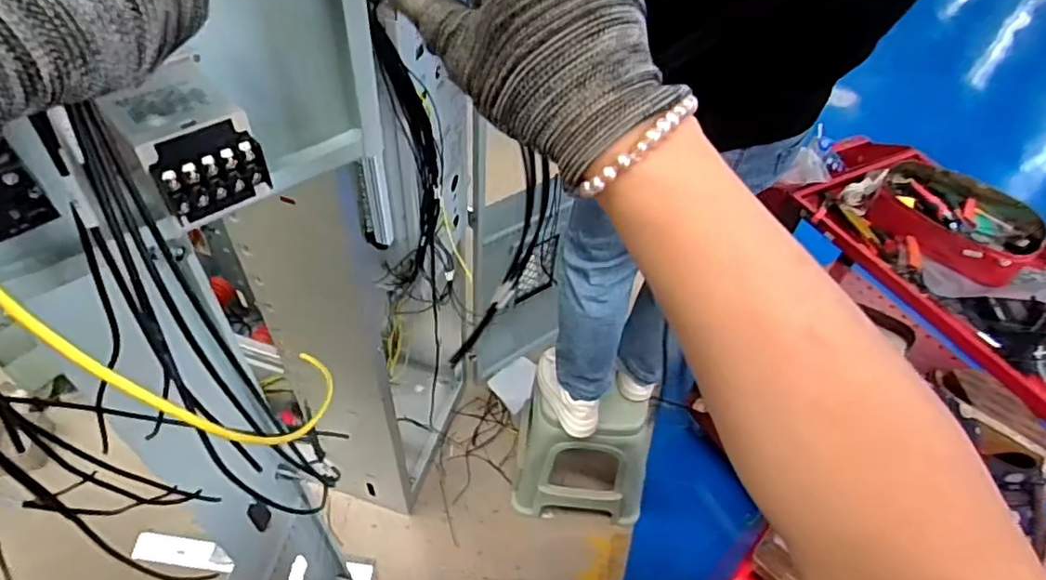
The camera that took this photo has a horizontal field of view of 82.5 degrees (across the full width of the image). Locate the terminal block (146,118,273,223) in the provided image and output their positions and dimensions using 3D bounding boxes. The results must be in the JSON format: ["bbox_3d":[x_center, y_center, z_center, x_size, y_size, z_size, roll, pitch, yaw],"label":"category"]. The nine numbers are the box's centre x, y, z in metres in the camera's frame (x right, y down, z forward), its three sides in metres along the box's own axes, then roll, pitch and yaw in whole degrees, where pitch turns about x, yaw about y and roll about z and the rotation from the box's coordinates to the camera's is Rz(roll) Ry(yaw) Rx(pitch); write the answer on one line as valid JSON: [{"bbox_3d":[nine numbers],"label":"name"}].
[{"bbox_3d":[-0.134,-0.050,0.258,0.042,0.038,0.010,-30,56,-27],"label":"terminal block"}]

